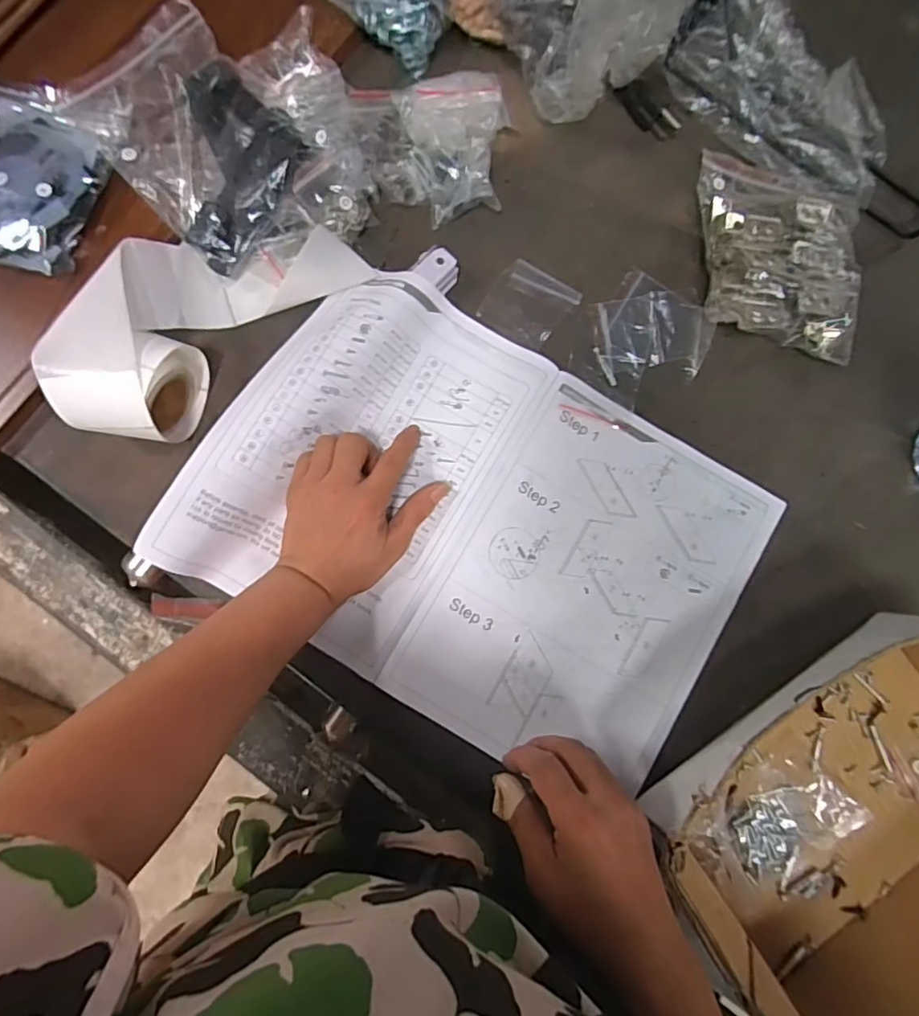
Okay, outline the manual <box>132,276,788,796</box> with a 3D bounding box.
[{"bbox_3d":[0.016,0.010,0.413,0.401,0.036,0.271,28,82,2],"label":"manual"}]

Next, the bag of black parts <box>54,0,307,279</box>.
[{"bbox_3d":[-0.204,-0.292,0.419,0.127,0.025,0.185,-43,85,-7],"label":"bag of black parts"}]

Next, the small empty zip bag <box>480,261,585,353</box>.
[{"bbox_3d":[0.055,-0.163,0.438,0.061,0.008,0.062,34,82,3],"label":"small empty zip bag"}]

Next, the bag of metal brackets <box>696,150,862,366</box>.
[{"bbox_3d":[0.256,-0.210,0.439,0.129,0.036,0.168,8,81,-1],"label":"bag of metal brackets"}]

